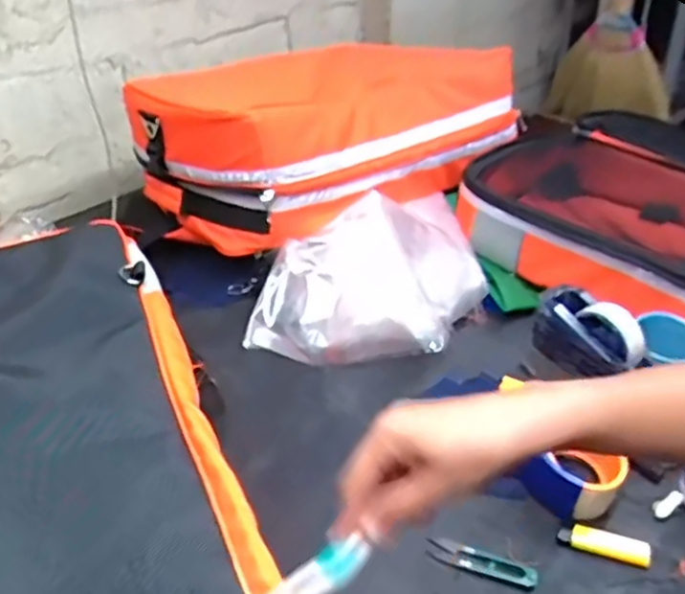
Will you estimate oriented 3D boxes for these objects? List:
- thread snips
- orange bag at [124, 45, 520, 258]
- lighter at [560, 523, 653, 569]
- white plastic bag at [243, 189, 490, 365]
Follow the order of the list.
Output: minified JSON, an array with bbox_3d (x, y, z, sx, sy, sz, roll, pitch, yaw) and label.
[{"bbox_3d":[0.130,0.245,0.579,0.100,0.012,0.021,10,37,18],"label":"thread snips"},{"bbox_3d":[0.007,-0.285,1.037,0.633,0.220,0.289,-29,43,-33],"label":"orange bag"},{"bbox_3d":[0.247,0.230,0.584,0.079,0.012,0.025,7,36,13],"label":"lighter"},{"bbox_3d":[0.032,-0.033,0.845,0.313,0.150,0.207,4,34,9],"label":"white plastic bag"}]

